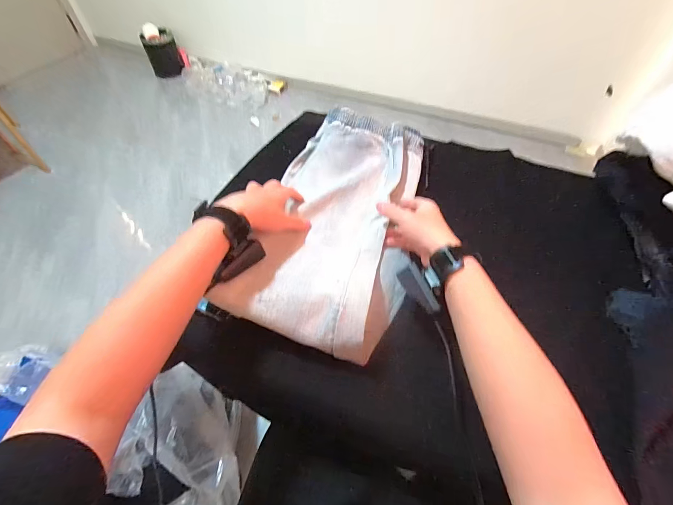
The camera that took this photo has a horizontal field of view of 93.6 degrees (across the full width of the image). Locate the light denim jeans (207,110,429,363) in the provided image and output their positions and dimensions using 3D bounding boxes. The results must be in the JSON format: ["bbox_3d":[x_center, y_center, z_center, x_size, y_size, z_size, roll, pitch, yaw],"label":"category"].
[{"bbox_3d":[0.002,-0.071,0.517,0.241,0.058,0.471,12,55,7],"label":"light denim jeans"}]

